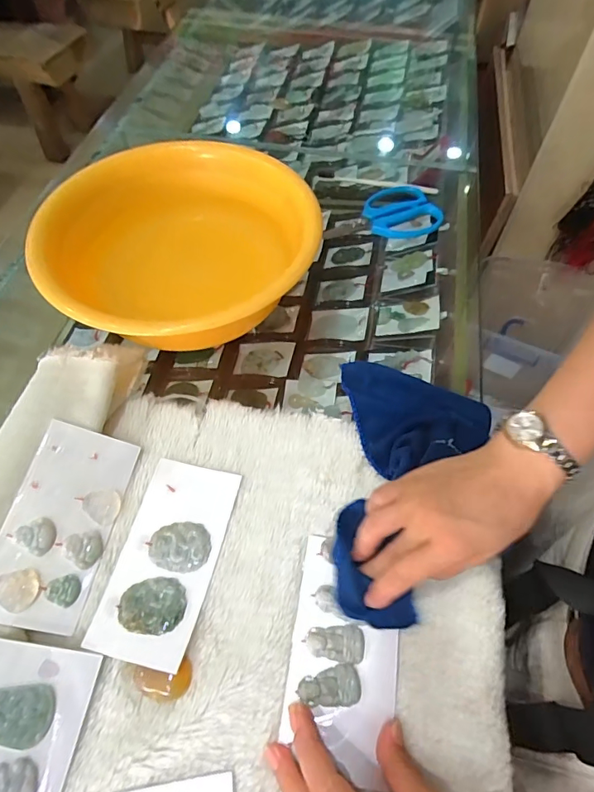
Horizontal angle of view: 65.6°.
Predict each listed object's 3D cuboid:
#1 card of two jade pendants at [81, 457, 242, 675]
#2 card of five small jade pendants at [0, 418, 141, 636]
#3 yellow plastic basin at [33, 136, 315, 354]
[{"bbox_3d":[-0.103,0.126,0.372,0.076,0.008,0.153,12,59,7],"label":"card of two jade pendants"},{"bbox_3d":[-0.189,0.101,0.372,0.076,0.006,0.153,21,62,-18],"label":"card of five small jade pendants"},{"bbox_3d":[-0.113,-0.157,0.502,0.268,0.096,0.251,0,58,0],"label":"yellow plastic basin"}]

